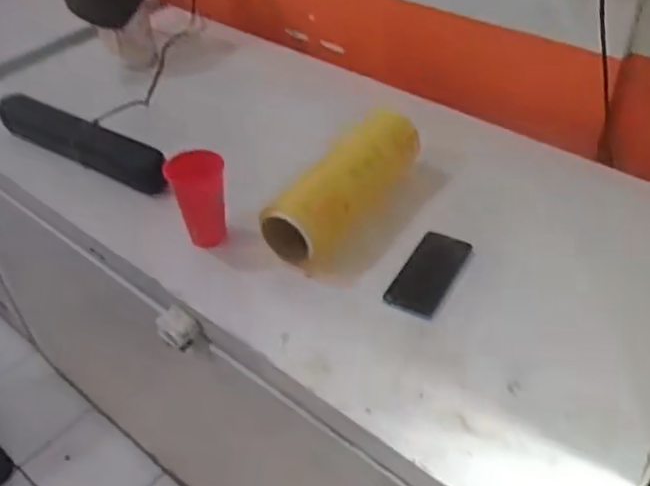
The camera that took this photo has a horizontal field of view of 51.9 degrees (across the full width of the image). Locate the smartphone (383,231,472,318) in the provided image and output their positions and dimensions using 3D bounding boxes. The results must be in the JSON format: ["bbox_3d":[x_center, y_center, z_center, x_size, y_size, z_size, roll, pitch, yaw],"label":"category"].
[{"bbox_3d":[0.150,0.043,0.957,0.073,0.016,0.148,22,47,25],"label":"smartphone"}]

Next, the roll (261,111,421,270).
[{"bbox_3d":[0.040,-0.093,0.989,0.083,0.094,0.301,31,57,32],"label":"roll"}]

